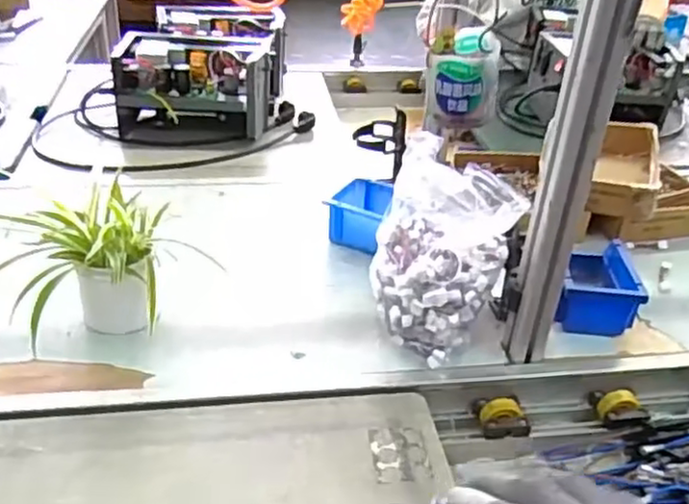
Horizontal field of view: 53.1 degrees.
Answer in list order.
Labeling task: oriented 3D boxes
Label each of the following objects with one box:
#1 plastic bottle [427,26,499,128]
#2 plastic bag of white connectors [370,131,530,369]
[{"bbox_3d":[0.103,-0.151,0.607,0.064,0.072,0.060,8,33,6],"label":"plastic bottle"},{"bbox_3d":[0.105,0.000,0.824,0.162,0.188,0.134,26,39,31],"label":"plastic bag of white connectors"}]

